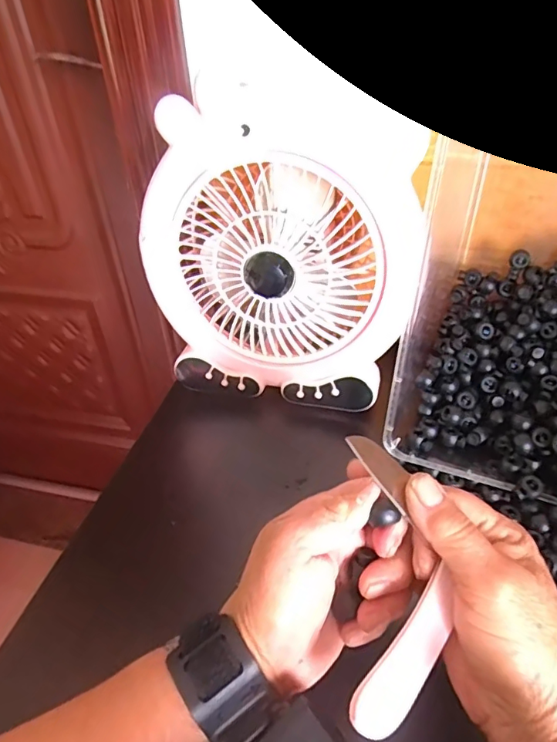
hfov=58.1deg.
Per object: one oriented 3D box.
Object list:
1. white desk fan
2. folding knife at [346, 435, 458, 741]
[{"bbox_3d":[0.001,-0.097,0.441,0.238,0.242,0.093,7,41,11],"label":"white desk fan"},{"bbox_3d":[0.057,0.097,0.242,0.048,0.012,0.131,-1,66,2],"label":"folding knife"}]

